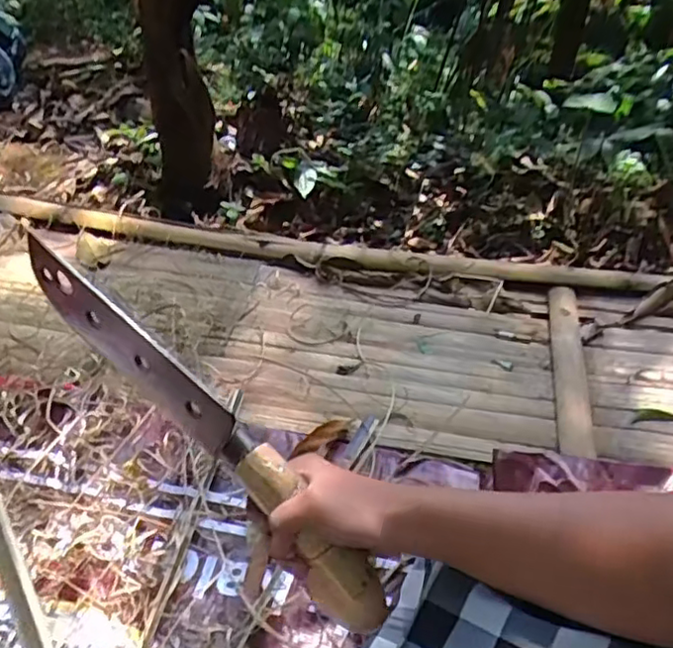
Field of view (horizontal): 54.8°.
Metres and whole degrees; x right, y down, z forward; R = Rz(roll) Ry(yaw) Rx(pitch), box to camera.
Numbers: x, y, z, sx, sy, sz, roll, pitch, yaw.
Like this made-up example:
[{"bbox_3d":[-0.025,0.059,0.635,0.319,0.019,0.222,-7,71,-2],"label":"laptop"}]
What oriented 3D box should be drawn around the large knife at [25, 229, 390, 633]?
[{"bbox_3d":[-0.097,0.072,0.468,0.365,0.060,0.030,45,53,9],"label":"large knife"}]

